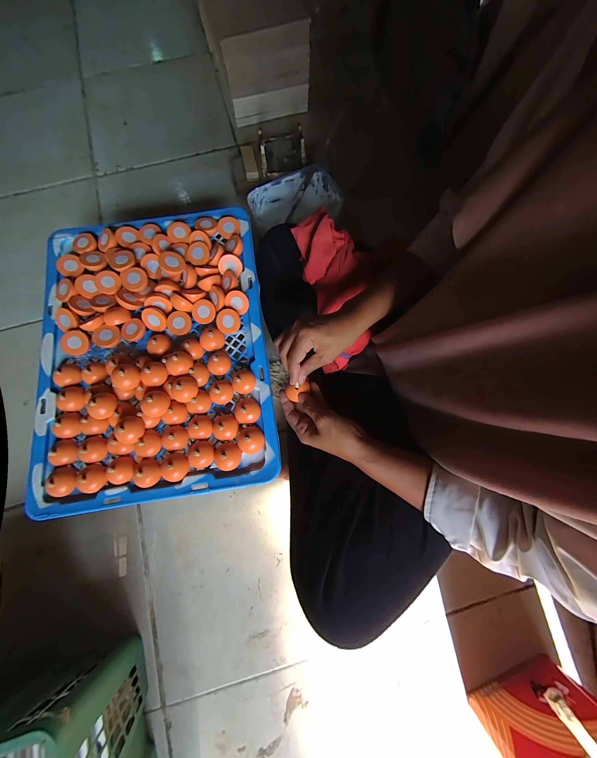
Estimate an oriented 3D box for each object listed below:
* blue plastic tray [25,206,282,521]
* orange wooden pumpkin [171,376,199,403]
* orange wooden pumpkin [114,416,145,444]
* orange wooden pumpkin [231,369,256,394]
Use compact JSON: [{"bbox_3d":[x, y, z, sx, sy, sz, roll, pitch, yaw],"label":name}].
[{"bbox_3d":[-0.233,-0.060,0.408,0.350,0.039,0.467,-9,77,-3],"label":"blue plastic tray"},{"bbox_3d":[-0.169,0.015,0.384,0.034,0.035,0.037,-11,77,-1],"label":"orange wooden pumpkin"},{"bbox_3d":[-0.242,0.072,0.366,0.038,0.033,0.038,-3,77,1],"label":"orange wooden pumpkin"},{"bbox_3d":[-0.083,0.004,0.390,0.036,0.025,0.034,0,77,1],"label":"orange wooden pumpkin"}]

